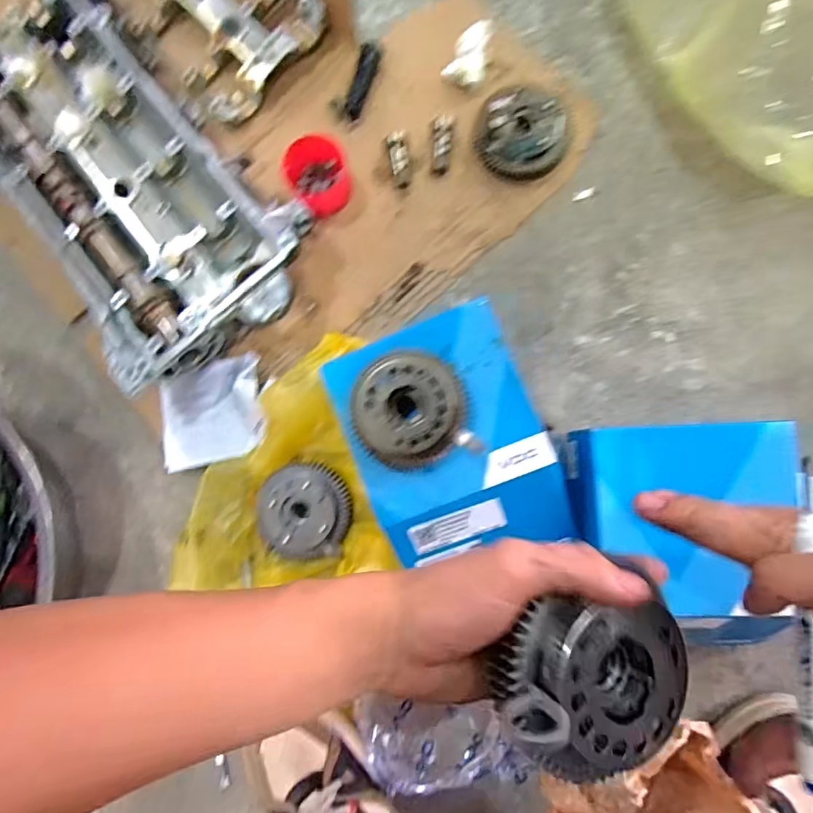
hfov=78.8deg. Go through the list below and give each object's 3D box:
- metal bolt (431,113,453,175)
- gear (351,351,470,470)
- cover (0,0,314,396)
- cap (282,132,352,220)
[{"bbox_3d":[0.037,-0.280,0.523,0.019,0.012,0.064,6,86,6],"label":"metal bolt"},{"bbox_3d":[0.000,0.003,0.393,0.089,0.025,0.087,0,85,5],"label":"gear"},{"bbox_3d":[-0.293,-0.241,0.519,0.226,0.072,0.457,-39,83,1],"label":"cover"},{"bbox_3d":[-0.091,-0.240,0.516,0.063,0.048,0.059,0,85,5],"label":"cap"}]

